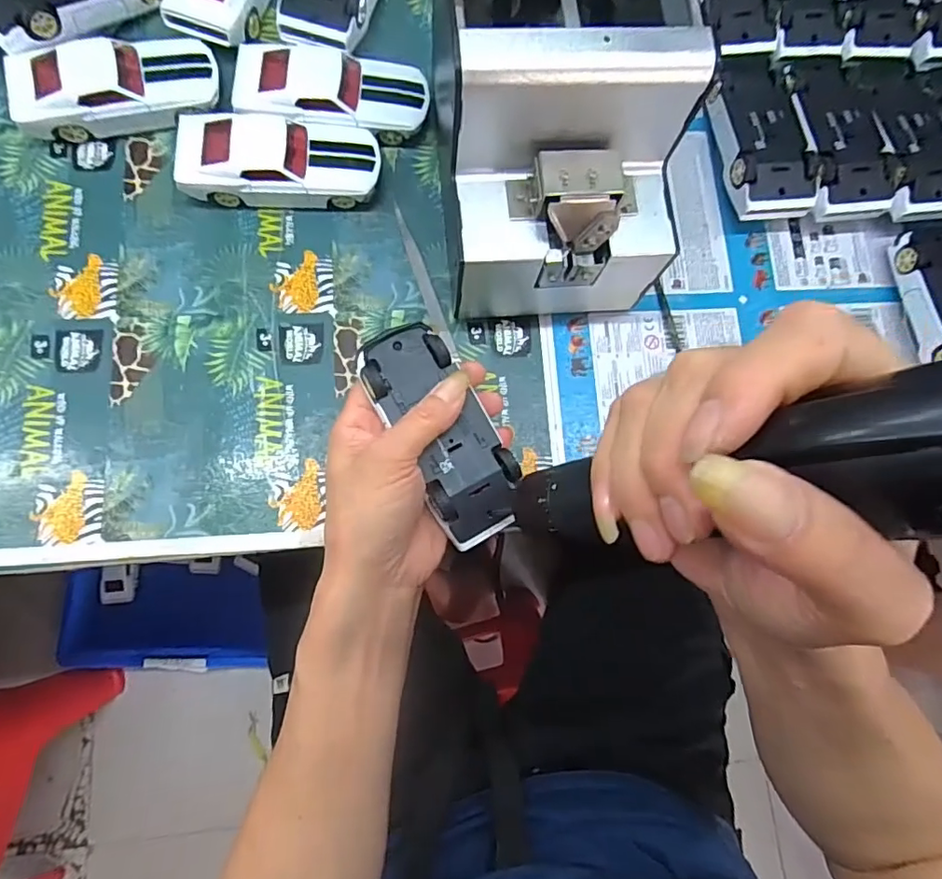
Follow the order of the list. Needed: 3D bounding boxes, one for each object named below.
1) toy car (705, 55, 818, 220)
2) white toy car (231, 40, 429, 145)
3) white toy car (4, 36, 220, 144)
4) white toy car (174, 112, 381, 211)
[{"bbox_3d":[0.203,-0.215,0.393,0.059,0.035,0.129,-4,80,-5],"label":"toy car"},{"bbox_3d":[-0.094,-0.238,0.376,0.125,0.032,0.057,0,81,-4],"label":"white toy car"},{"bbox_3d":[-0.235,-0.236,0.363,0.124,0.034,0.051,-15,82,-6],"label":"white toy car"},{"bbox_3d":[-0.126,-0.185,0.364,0.125,0.034,0.051,-2,81,-5],"label":"white toy car"}]

